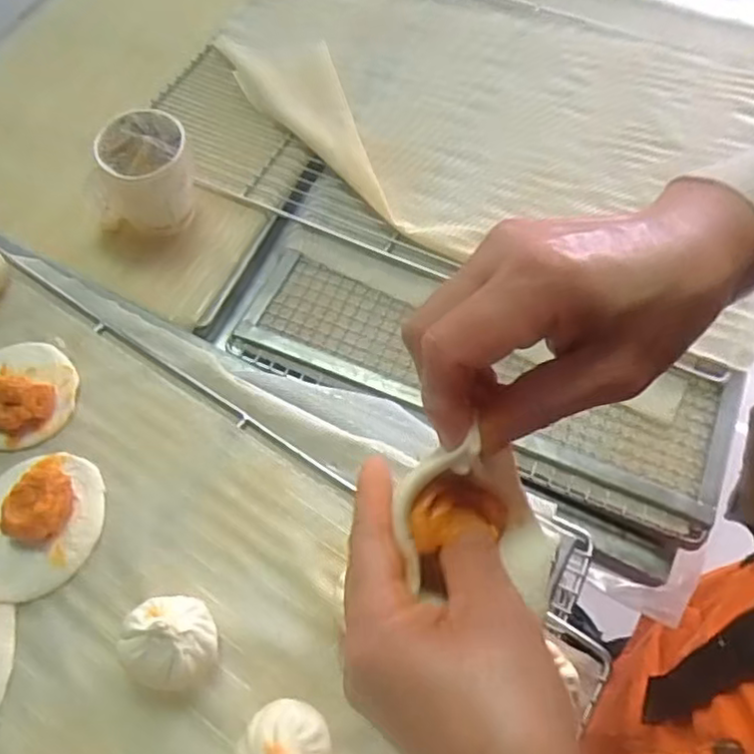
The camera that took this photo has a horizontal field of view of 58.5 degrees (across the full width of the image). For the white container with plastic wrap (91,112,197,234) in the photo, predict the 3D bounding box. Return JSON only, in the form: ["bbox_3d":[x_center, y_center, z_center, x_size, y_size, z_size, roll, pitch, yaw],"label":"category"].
[{"bbox_3d":[-0.193,-0.168,0.576,0.077,0.087,0.071,-17,63,-9],"label":"white container with plastic wrap"}]

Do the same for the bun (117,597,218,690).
[{"bbox_3d":[-0.122,0.157,0.399,0.050,0.045,0.050,-5,62,-3],"label":"bun"}]

